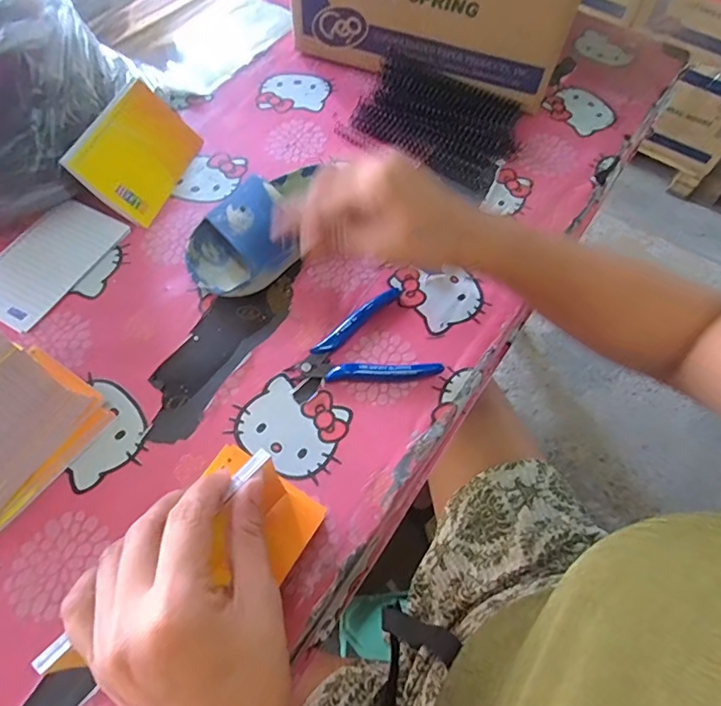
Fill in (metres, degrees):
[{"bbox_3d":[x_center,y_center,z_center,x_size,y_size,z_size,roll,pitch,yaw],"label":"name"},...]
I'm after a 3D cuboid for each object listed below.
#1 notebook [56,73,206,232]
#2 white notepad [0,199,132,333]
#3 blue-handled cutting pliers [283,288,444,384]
[{"bbox_3d":[-0.213,-0.196,0.485,0.008,0.085,0.133,-10,50,39],"label":"notebook"},{"bbox_3d":[-0.284,-0.085,0.452,0.080,0.006,0.131,28,65,12],"label":"white notepad"},{"bbox_3d":[-0.005,-0.005,0.413,0.114,0.013,0.087,-17,64,-11],"label":"blue-handled cutting pliers"}]

